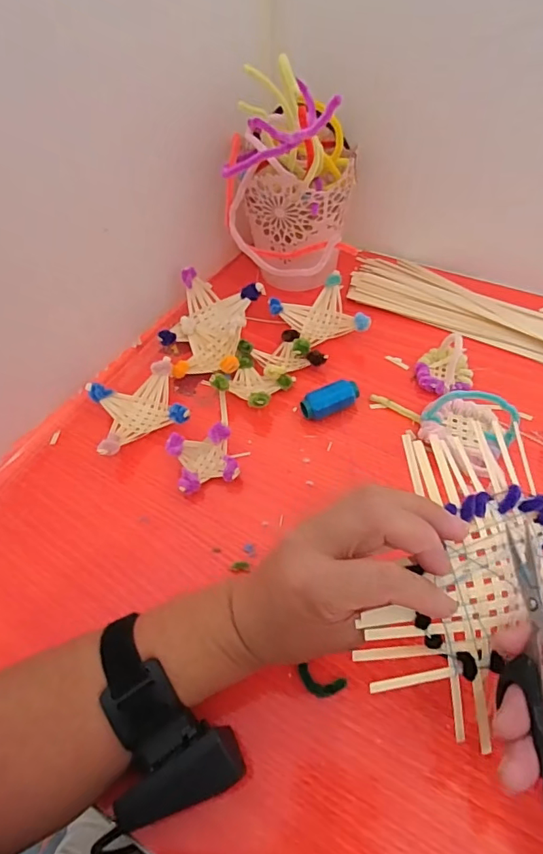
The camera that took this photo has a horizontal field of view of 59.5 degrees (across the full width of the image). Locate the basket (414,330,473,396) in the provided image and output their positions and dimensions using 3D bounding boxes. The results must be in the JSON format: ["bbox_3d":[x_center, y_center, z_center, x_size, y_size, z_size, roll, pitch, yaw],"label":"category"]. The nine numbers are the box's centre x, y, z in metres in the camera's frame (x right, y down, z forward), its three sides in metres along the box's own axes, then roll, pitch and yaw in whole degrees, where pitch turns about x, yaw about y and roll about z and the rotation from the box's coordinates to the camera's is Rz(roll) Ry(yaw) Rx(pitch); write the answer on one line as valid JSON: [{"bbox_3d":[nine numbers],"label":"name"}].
[{"bbox_3d":[0.169,-0.061,0.458,0.052,0.035,0.059,16,57,16],"label":"basket"}]

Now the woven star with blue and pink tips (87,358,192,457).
[{"bbox_3d":[-0.124,-0.015,0.451,0.082,0.036,0.081,-20,55,-9],"label":"woven star with blue and pink tips"}]

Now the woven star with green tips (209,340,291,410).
[{"bbox_3d":[-0.019,-0.046,0.467,0.063,0.028,0.064,26,60,22],"label":"woven star with green tips"}]

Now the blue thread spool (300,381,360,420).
[{"bbox_3d":[0.057,-0.022,0.447,0.056,0.029,0.025,-26,56,-13],"label":"blue thread spool"}]

